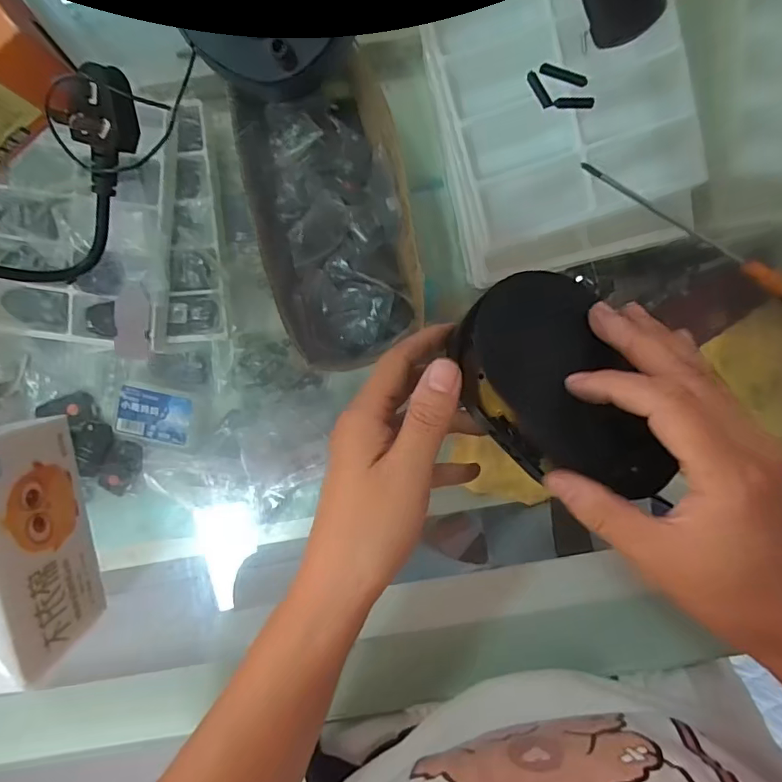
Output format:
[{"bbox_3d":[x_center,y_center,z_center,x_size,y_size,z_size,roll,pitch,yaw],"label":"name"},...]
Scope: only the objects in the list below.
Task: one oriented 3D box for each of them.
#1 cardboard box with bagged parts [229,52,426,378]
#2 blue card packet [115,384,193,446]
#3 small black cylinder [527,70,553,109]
[{"bbox_3d":[-0.054,-0.173,0.516,0.153,0.071,0.279,-15,97,2],"label":"cardboard box with bagged parts"},{"bbox_3d":[-0.266,0.028,0.567,0.080,0.013,0.055,14,97,-2],"label":"blue card packet"},{"bbox_3d":[0.076,-0.154,0.256,0.005,0.004,0.020,-37,96,4],"label":"small black cylinder"}]

